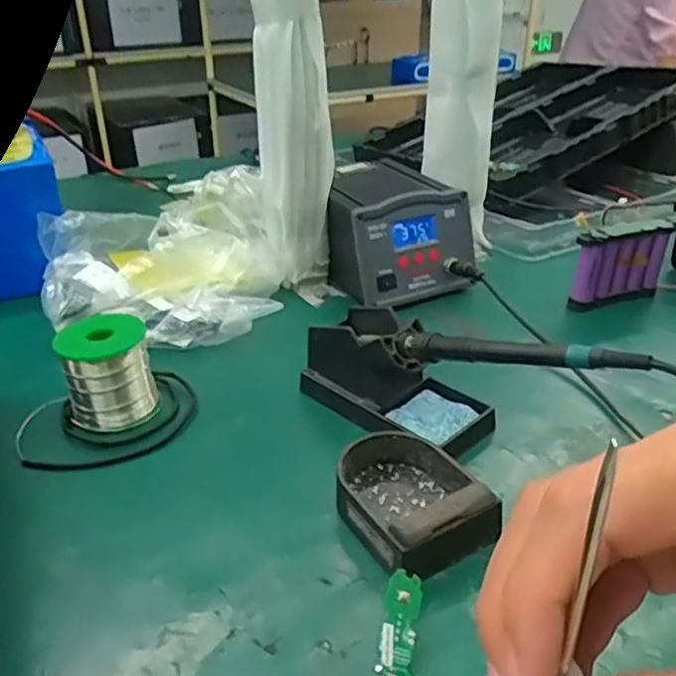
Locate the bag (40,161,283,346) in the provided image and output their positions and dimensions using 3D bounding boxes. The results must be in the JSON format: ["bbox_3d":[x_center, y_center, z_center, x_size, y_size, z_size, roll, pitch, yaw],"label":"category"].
[{"bbox_3d":[-0.188,-0.084,0.688,0.244,0.107,0.216,-2,29,-4],"label":"bag"}]

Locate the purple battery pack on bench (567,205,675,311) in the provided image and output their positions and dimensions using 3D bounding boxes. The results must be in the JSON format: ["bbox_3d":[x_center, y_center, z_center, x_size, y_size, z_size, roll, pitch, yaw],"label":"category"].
[{"bbox_3d":[0.287,-0.077,0.671,0.114,0.090,0.022,-10,31,-17],"label":"purple battery pack on bench"}]

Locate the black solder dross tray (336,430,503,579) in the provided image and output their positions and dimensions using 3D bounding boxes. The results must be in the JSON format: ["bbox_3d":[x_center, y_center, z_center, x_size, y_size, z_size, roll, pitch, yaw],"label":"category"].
[{"bbox_3d":[0.043,0.099,0.429,0.077,0.036,0.105,-16,33,-26],"label":"black solder dross tray"}]

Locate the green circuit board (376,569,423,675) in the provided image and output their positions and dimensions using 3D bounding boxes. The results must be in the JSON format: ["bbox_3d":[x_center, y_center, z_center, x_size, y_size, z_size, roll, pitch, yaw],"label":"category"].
[{"bbox_3d":[0.030,0.157,0.334,0.017,0.008,0.077,4,47,11],"label":"green circuit board"}]

